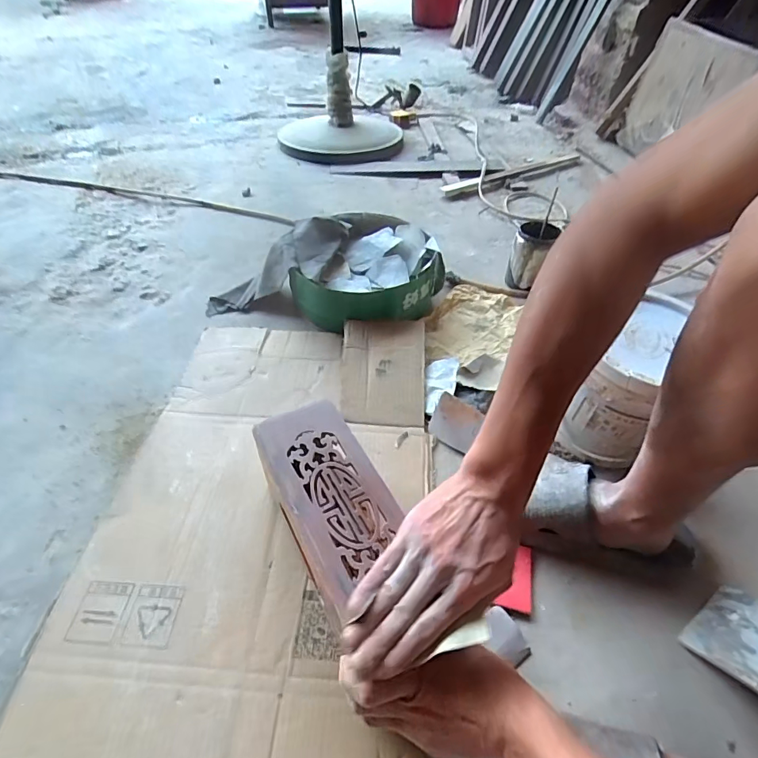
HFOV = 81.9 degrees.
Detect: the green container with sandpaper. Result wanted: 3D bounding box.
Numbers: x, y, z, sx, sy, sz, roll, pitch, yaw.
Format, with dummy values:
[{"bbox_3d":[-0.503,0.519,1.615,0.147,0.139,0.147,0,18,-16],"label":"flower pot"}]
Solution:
[{"bbox_3d":[-0.026,-0.204,0.818,0.266,0.101,0.256,1,48,-1],"label":"green container with sandpaper"}]

